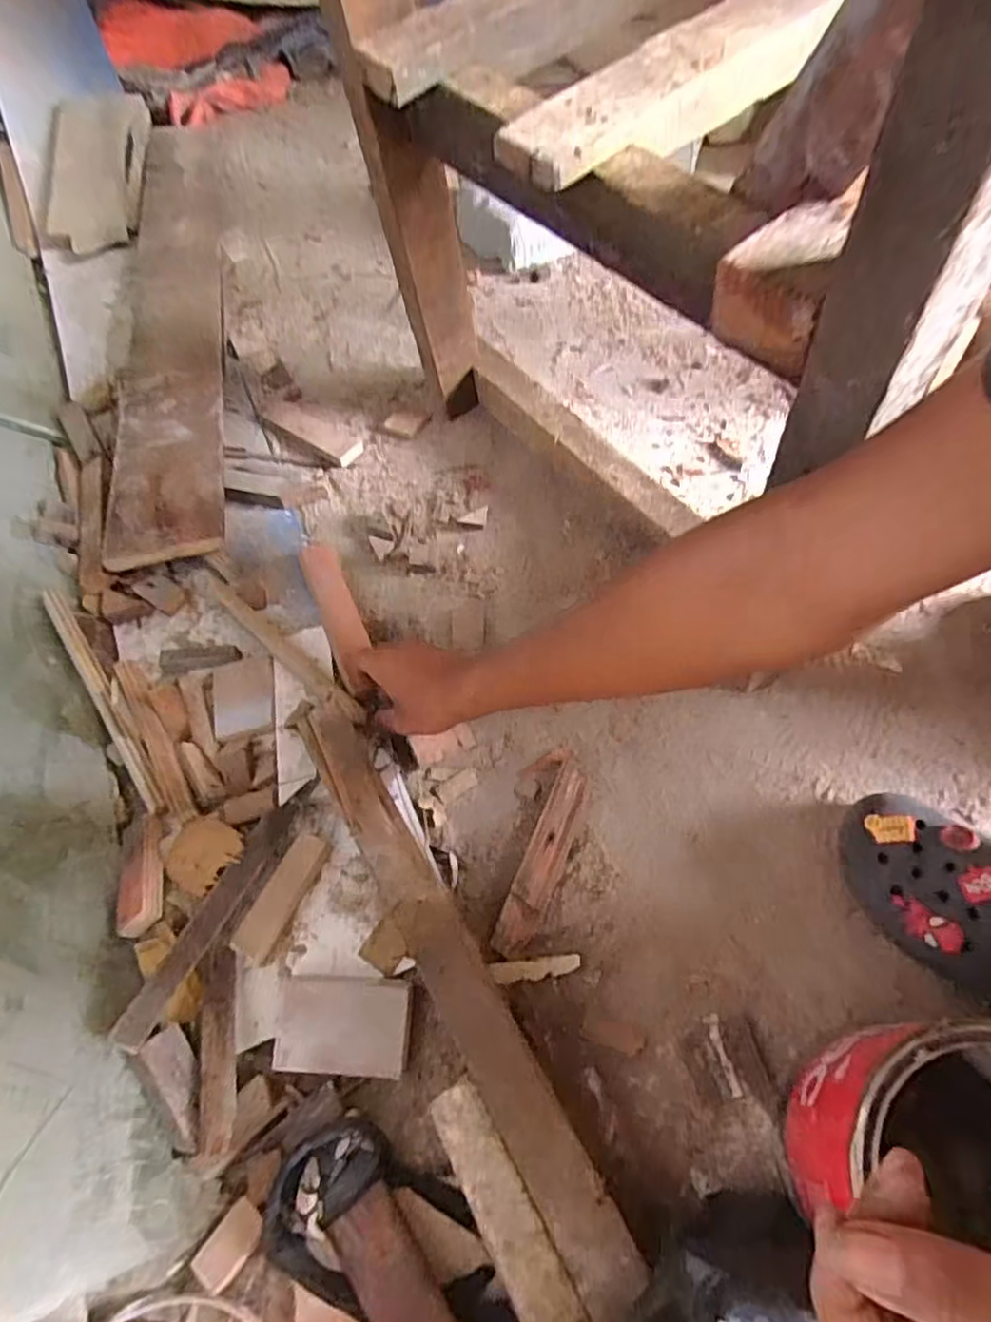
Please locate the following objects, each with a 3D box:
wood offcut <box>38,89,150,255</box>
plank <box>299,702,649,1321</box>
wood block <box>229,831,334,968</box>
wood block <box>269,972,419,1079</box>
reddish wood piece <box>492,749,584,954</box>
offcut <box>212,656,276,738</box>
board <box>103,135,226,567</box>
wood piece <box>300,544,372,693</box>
[{"bbox_3d":[-0.699,-0.871,1.175,0.173,0.016,0.464,-15,64,0],"label":"wood offcut"},{"bbox_3d":[-0.037,0.197,0.463,0.041,0.018,0.424,-31,60,-9],"label":"plank"},{"bbox_3d":[-0.174,0.191,0.547,0.029,0.015,0.102,17,64,19],"label":"wood block"},{"bbox_3d":[-0.111,0.270,0.498,0.094,0.020,0.064,-1,60,9],"label":"wood block"},{"bbox_3d":[0.041,0.157,0.547,0.029,0.011,0.164,18,65,19],"label":"reddish wood piece"},{"bbox_3d":[-0.239,0.033,0.638,0.061,0.012,0.079,-16,59,0],"label":"offcut"},{"bbox_3d":[-0.465,-0.520,0.946,0.143,0.037,1.004,-16,59,0],"label":"board"},{"bbox_3d":[-0.161,-0.056,0.677,0.036,0.014,0.204,-22,55,-8],"label":"wood piece"}]

